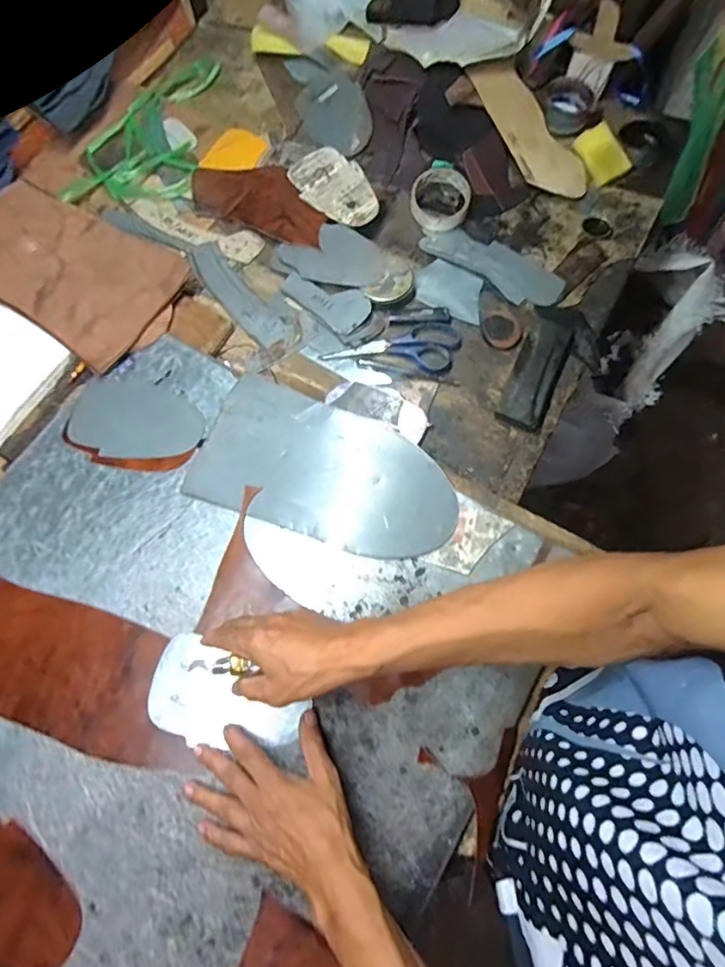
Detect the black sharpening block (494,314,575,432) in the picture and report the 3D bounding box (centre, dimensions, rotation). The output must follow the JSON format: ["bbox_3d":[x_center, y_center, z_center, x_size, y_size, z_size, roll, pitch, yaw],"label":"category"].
[{"bbox_3d":[0.223,-0.143,0.635,0.056,0.021,0.169,25,75,7],"label":"black sharpening block"}]

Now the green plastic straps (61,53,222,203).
[{"bbox_3d":[-0.342,-0.568,0.803,0.181,0.031,0.332,2,73,0],"label":"green plastic straps"}]

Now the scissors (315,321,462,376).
[{"bbox_3d":[0.039,-0.182,0.653,0.173,0.007,0.078,7,73,2],"label":"scissors"}]

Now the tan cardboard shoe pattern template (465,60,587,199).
[{"bbox_3d":[0.250,-0.532,0.757,0.097,0.015,0.239,-37,92,-13],"label":"tan cardboard shoe pattern template"}]

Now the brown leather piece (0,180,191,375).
[{"bbox_3d":[-0.399,-0.285,0.672,0.307,0.032,0.181,30,75,8],"label":"brown leather piece"}]

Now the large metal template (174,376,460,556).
[{"bbox_3d":[-0.041,-0.016,0.580,0.302,0.008,0.159,19,75,10],"label":"large metal template"}]

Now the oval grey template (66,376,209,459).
[{"bbox_3d":[-0.278,-0.081,0.619,0.166,0.004,0.103,4,71,3],"label":"oval grey template"}]

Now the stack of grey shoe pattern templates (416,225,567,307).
[{"bbox_3d":[0.189,-0.318,0.722,0.206,0.005,0.078,38,76,15],"label":"stack of grey shoe pattern templates"}]

